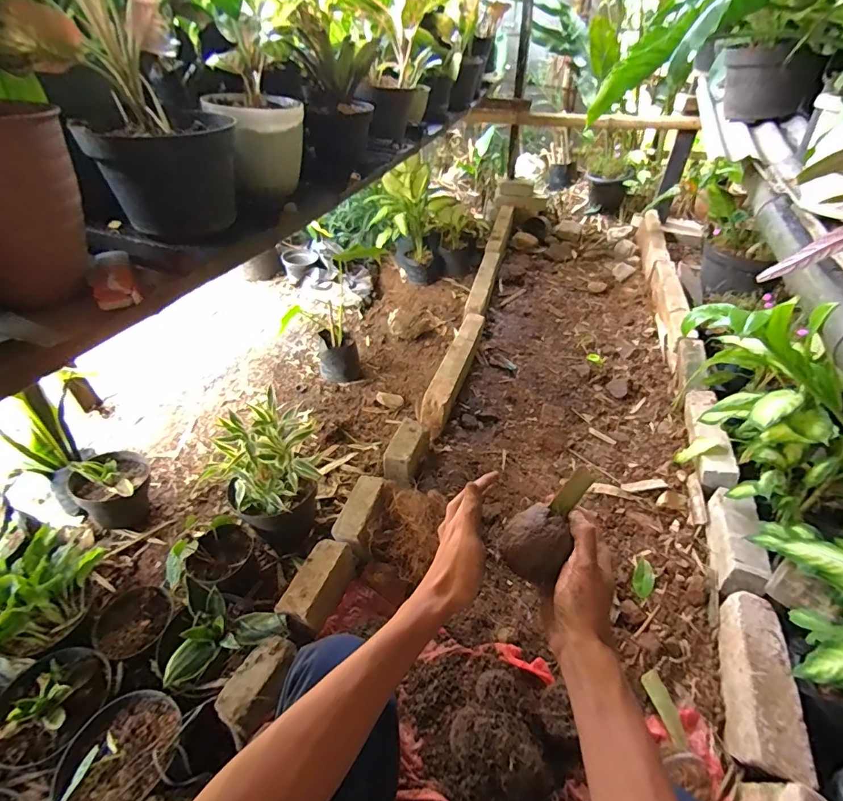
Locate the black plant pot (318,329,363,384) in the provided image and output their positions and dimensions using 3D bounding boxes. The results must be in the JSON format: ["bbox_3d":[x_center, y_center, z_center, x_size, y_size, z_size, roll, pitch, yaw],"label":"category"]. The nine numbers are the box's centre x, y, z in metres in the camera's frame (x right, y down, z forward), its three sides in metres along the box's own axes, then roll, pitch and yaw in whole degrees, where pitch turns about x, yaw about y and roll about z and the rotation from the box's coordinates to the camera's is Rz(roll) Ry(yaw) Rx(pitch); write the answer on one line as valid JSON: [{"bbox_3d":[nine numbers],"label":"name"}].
[{"bbox_3d":[-0.316,-0.171,1.671,0.148,0.166,0.149,-2,42,1],"label":"black plant pot"}]

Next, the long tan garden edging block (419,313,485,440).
[{"bbox_3d":[0.123,-0.100,1.572,0.089,0.149,0.573,12,44,16],"label":"long tan garden edging block"}]

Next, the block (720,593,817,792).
[{"bbox_3d":[0.620,0.525,0.811,0.074,0.138,0.305,13,44,17],"label":"block"}]

